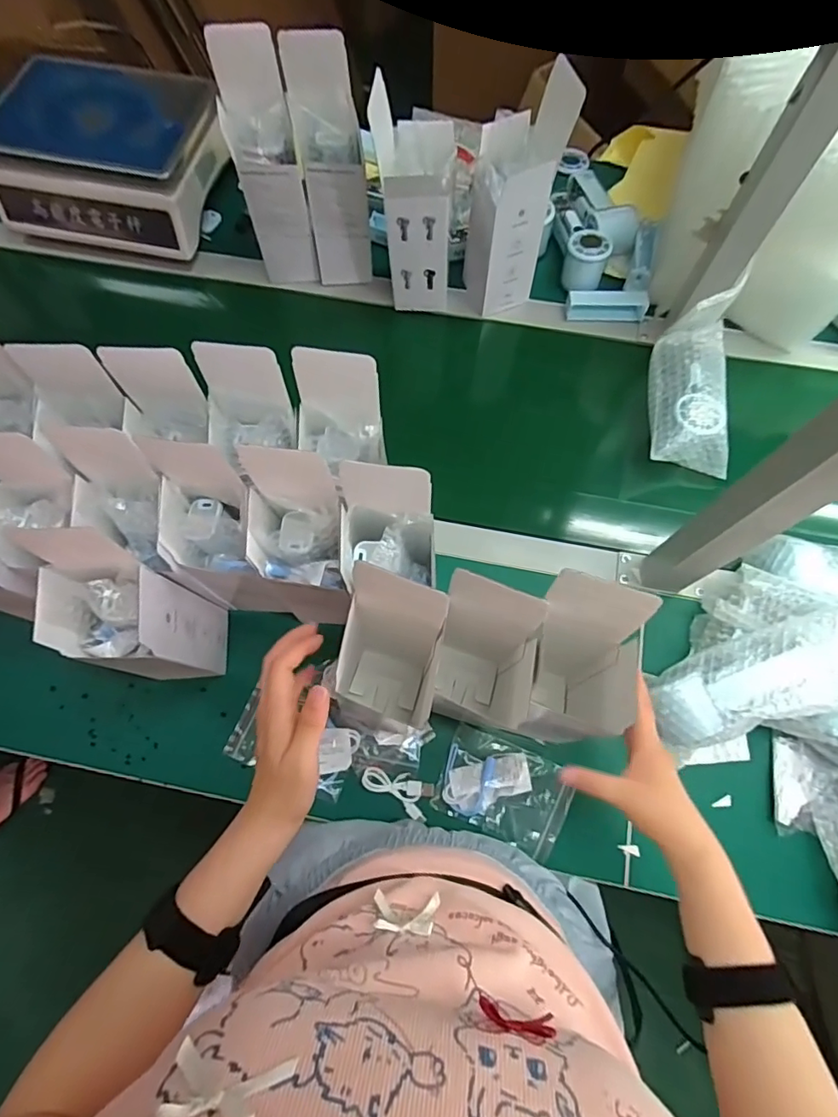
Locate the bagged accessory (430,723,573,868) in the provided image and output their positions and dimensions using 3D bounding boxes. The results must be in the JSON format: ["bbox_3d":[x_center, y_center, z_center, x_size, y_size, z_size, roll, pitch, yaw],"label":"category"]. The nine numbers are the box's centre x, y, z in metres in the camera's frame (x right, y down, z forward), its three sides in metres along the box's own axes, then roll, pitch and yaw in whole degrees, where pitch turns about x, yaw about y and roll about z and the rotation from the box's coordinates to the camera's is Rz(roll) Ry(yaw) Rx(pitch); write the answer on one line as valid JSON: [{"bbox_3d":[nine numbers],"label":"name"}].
[{"bbox_3d":[0.084,0.230,0.522,0.125,0.010,0.087,22,73,8],"label":"bagged accessory"}]

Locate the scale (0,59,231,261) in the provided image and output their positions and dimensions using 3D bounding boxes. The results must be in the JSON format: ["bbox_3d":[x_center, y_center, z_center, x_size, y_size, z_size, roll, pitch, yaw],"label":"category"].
[{"bbox_3d":[-0.420,-0.554,0.728,0.280,0.108,0.222,17,73,7],"label":"scale"}]

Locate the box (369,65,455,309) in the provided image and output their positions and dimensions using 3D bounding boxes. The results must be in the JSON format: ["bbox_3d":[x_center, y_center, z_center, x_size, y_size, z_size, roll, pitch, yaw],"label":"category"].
[{"bbox_3d":[-0.002,-0.414,0.627,0.082,0.221,0.087,5,72,3],"label":"box"}]

